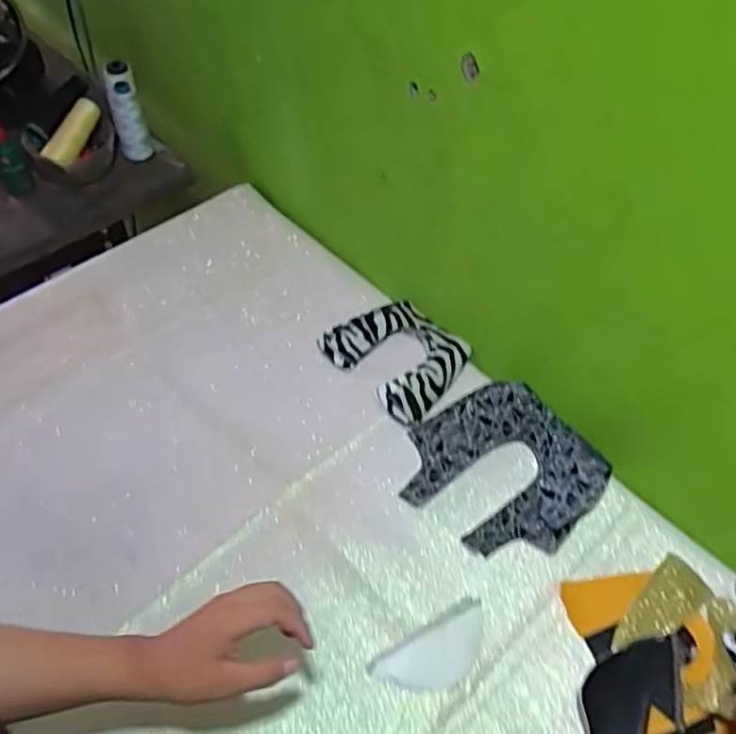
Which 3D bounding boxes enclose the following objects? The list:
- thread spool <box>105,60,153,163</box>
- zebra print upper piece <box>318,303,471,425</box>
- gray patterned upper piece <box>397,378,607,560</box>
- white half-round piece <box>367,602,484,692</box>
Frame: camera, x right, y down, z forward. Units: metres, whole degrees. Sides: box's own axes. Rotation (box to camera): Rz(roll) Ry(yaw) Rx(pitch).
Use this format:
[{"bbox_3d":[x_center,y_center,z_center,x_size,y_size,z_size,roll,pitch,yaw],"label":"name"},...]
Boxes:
[{"bbox_3d":[-0.352,-0.367,0.979,0.043,0.145,0.046,2,53,-3],"label":"thread spool"},{"bbox_3d":[0.036,-0.016,0.797,0.127,0.024,0.156,-35,63,-27],"label":"zebra print upper piece"},{"bbox_3d":[0.141,0.106,0.704,0.179,0.033,0.185,-35,63,-27],"label":"gray patterned upper piece"},{"bbox_3d":[0.062,0.262,0.600,0.113,0.009,0.050,-20,57,-19],"label":"white half-round piece"}]

